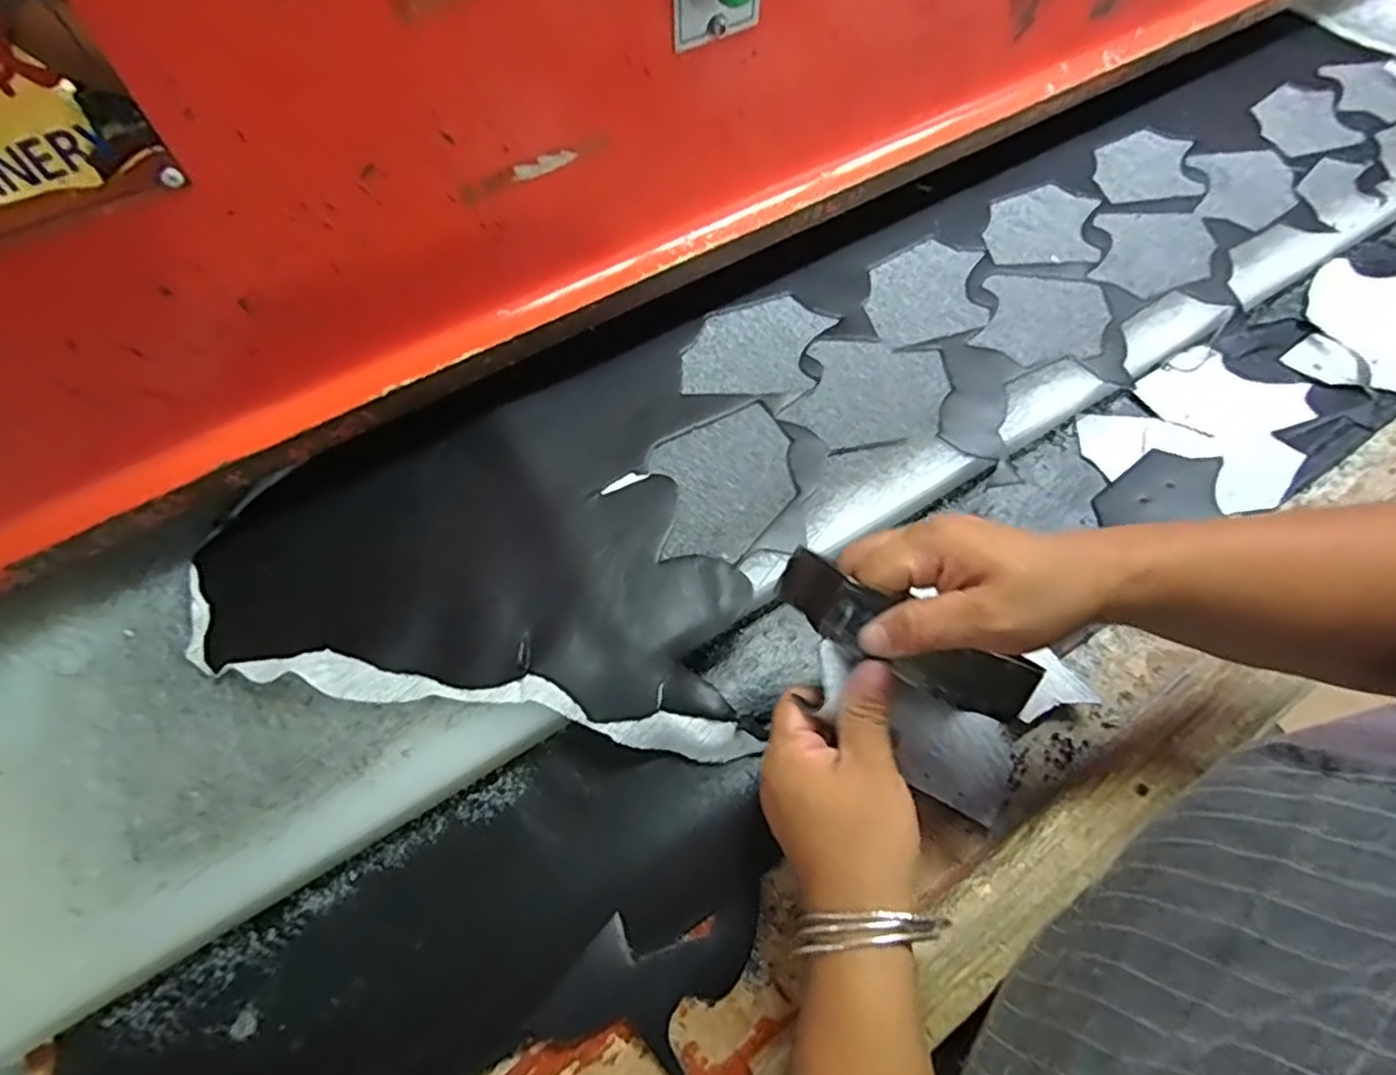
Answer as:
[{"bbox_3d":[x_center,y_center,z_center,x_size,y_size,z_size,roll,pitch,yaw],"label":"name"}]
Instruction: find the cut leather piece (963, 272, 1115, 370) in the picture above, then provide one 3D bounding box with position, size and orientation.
[{"bbox_3d":[0.291,-0.186,0.574,0.100,0.006,0.111,16,61,6],"label":"cut leather piece"}]

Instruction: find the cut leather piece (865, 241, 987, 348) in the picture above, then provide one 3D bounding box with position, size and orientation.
[{"bbox_3d":[0.197,-0.212,0.588,0.123,0.004,0.104,-17,65,-10],"label":"cut leather piece"}]

